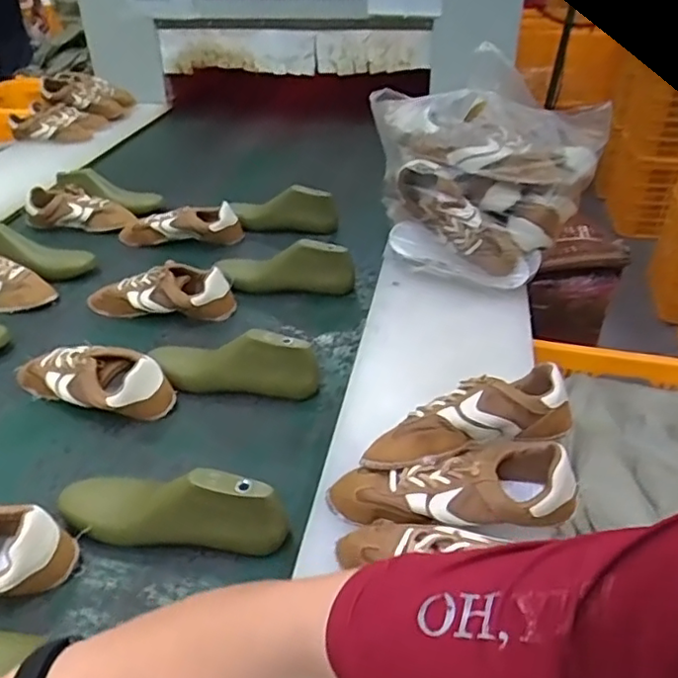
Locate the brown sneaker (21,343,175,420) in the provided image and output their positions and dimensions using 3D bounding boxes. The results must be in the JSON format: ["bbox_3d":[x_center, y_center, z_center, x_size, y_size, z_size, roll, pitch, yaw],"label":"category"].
[{"bbox_3d":[-0.340,0.054,0.857,0.231,0.073,0.080,15,38,21],"label":"brown sneaker"}]

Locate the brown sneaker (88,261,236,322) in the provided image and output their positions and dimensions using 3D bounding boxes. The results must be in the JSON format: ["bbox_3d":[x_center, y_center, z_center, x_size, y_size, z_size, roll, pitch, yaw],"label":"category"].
[{"bbox_3d":[-0.303,-0.078,1.049,0.246,0.077,0.098,-6,36,-9],"label":"brown sneaker"}]

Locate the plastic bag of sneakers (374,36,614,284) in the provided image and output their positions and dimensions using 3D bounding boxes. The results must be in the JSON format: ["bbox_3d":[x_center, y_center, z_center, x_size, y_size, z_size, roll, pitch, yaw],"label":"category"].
[{"bbox_3d":[0.220,-0.267,1.034,0.342,0.228,0.259,18,39,24],"label":"plastic bag of sneakers"}]

